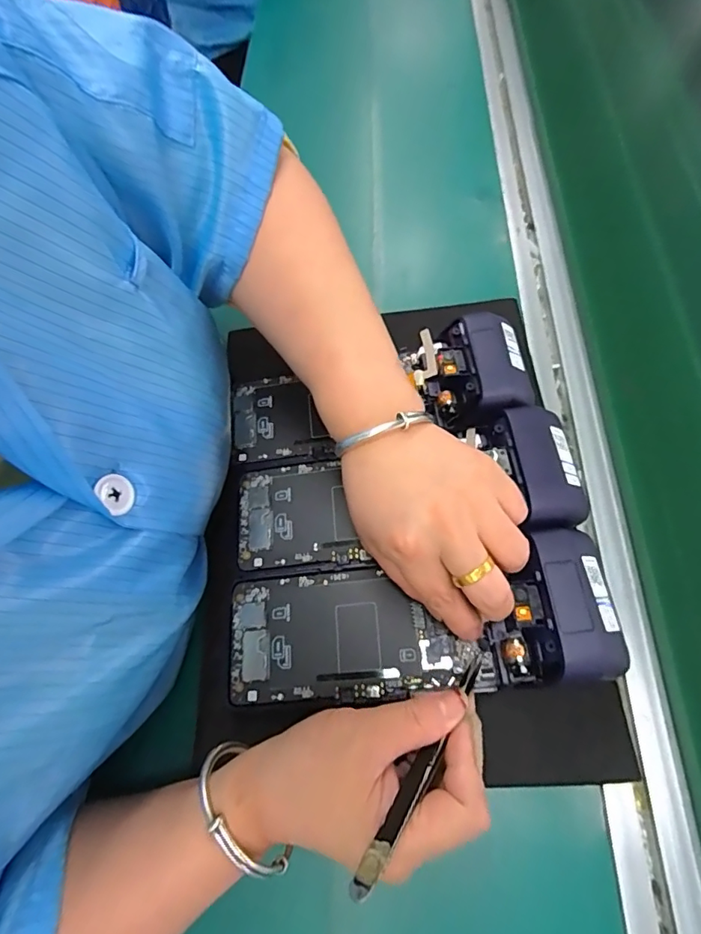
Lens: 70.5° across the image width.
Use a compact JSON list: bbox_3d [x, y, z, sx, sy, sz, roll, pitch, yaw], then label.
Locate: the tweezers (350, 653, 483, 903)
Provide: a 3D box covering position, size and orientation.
[{"bbox_3d":[0.039,0.138,0.240,0.008,0.008,0.137,37,41,15],"label":"tweezers"}]

